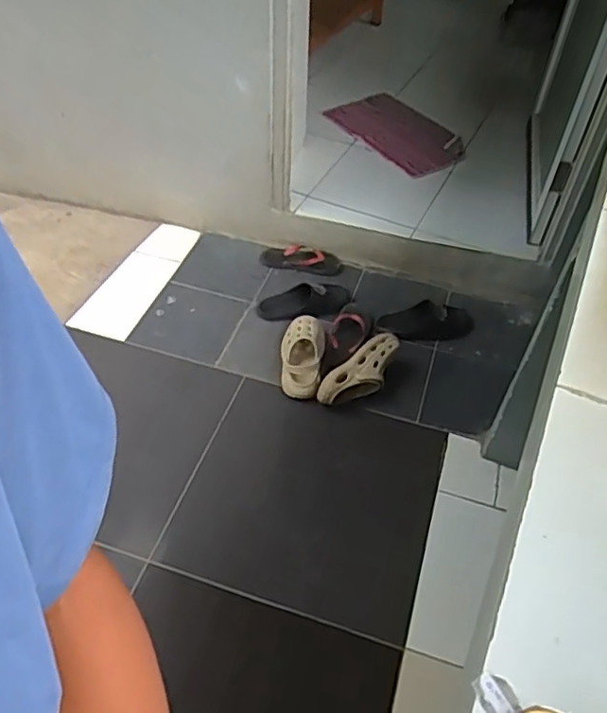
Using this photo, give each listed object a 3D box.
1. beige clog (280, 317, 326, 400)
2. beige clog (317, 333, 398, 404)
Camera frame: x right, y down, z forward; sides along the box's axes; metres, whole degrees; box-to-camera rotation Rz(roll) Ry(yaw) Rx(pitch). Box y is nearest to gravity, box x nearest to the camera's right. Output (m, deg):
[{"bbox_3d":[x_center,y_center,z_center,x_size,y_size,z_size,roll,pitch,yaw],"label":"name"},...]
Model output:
[{"bbox_3d":[-0.001,-0.006,1.826,0.129,0.073,0.284,1,47,-2],"label":"beige clog"},{"bbox_3d":[0.166,0.052,1.746,0.110,0.112,0.283,36,55,27],"label":"beige clog"}]

